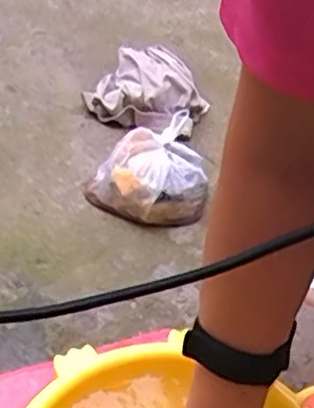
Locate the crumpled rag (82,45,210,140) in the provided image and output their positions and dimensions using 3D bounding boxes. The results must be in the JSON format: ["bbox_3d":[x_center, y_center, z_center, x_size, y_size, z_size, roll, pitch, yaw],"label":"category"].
[{"bbox_3d":[-0.020,-0.297,1.709,0.308,0.103,0.343,19,43,12],"label":"crumpled rag"}]

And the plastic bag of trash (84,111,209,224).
[{"bbox_3d":[-0.020,-0.087,1.471,0.268,0.112,0.253,6,41,-3],"label":"plastic bag of trash"}]

